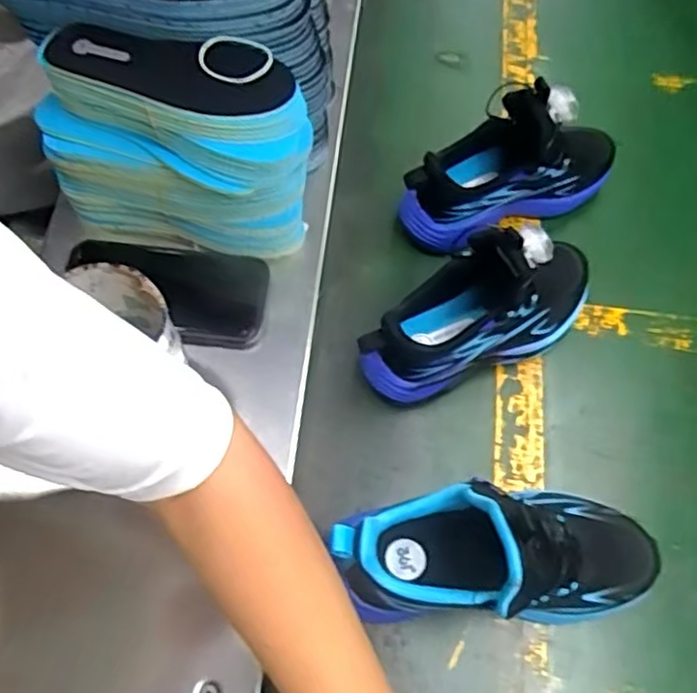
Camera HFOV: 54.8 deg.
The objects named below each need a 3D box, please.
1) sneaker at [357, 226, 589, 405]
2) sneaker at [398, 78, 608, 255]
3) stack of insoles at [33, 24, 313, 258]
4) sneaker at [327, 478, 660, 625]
[{"bbox_3d":[0.106,-0.030,0.519,0.210,0.127,0.072,-22,69,-11],"label":"sneaker"},{"bbox_3d":[0.143,-0.159,0.578,0.208,0.127,0.072,-21,69,-11],"label":"sneaker"},{"bbox_3d":[-0.133,-0.149,0.538,0.195,0.167,0.088,9,66,2],"label":"stack of insoles"},{"bbox_3d":[0.102,0.135,0.433,0.216,0.142,0.079,-4,66,-4],"label":"sneaker"}]

